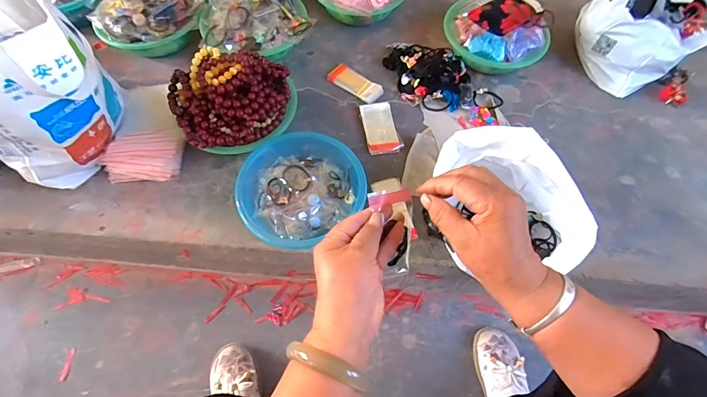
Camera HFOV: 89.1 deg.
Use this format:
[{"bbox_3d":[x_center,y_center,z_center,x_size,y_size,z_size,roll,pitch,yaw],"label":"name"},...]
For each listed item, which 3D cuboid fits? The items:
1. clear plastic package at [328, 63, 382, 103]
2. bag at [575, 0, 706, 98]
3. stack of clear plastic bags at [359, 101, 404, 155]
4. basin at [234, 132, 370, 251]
[{"bbox_3d":[0.004,-0.265,0.829,0.132,0.014,0.057,37,68,14],"label":"clear plastic package"},{"bbox_3d":[0.713,-0.420,0.829,0.323,0.191,0.213,-25,68,-13],"label":"bag"},{"bbox_3d":[0.058,-0.150,0.771,0.069,0.020,0.124,-9,65,-7],"label":"stack of clear plastic bags"},{"bbox_3d":[-0.102,-0.018,0.666,0.216,0.083,0.205,1,64,-2],"label":"basin"}]

